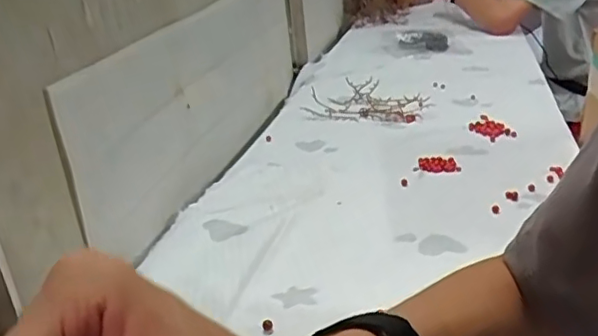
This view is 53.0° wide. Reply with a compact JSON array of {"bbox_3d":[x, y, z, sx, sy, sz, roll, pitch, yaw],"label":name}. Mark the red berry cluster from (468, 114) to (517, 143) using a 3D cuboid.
[{"bbox_3d":[0.279,-0.060,0.889,0.049,0.007,0.092,-10,22,-10],"label":"red berry cluster"}]

